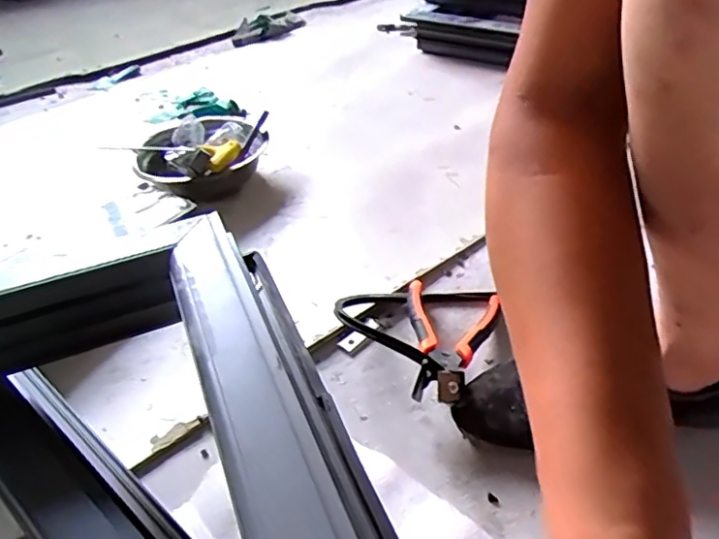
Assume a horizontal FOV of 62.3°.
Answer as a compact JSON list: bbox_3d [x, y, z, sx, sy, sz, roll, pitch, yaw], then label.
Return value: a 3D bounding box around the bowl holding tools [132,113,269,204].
[{"bbox_3d":[-0.217,-0.149,0.819,0.161,0.070,0.182,30,50,35],"label":"bowl holding tools"}]

